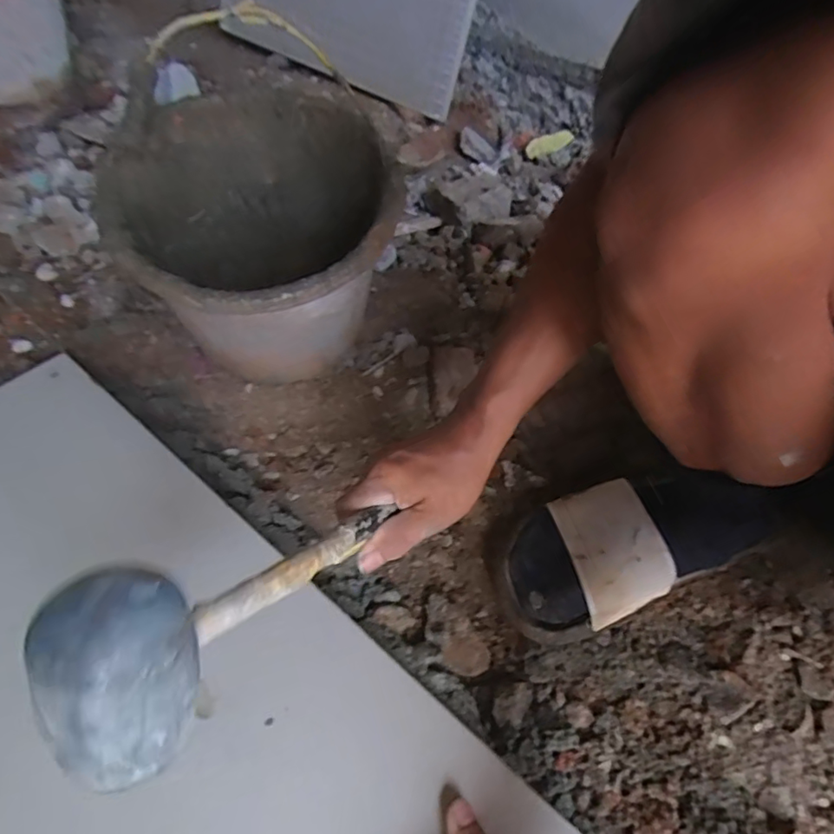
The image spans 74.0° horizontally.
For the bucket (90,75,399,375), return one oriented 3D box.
[{"bbox_3d":[-0.142,-0.152,0.558,0.233,0.219,0.271,4,52,-1],"label":"bucket"}]

